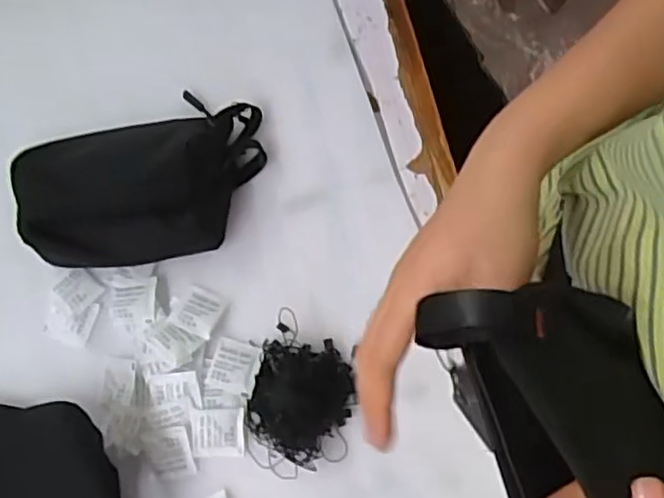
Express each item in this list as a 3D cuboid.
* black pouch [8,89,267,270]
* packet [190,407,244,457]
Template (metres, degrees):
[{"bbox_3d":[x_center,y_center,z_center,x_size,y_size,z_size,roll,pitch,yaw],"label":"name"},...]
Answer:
[{"bbox_3d":[-0.164,-0.062,0.571,0.210,0.050,0.140,-12,77,2],"label":"black pouch"},{"bbox_3d":[-0.092,0.148,0.545,0.042,0.008,0.038,-2,77,4],"label":"packet"}]

